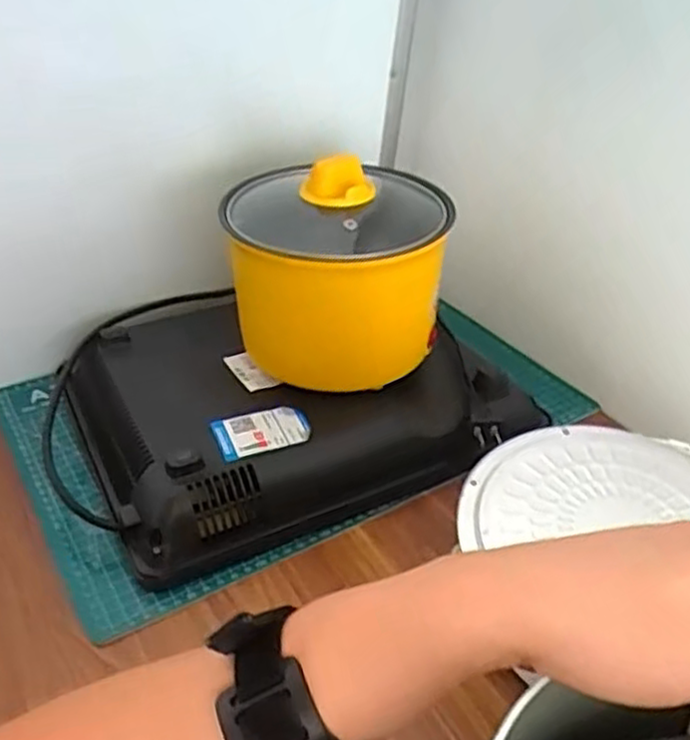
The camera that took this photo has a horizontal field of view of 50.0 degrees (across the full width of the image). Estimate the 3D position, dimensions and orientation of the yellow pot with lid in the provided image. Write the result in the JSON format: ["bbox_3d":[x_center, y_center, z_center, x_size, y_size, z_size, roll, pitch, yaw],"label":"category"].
[{"bbox_3d":[-0.009,-0.082,0.590,0.166,0.153,0.161,-2,33,-8],"label":"yellow pot with lid"}]

